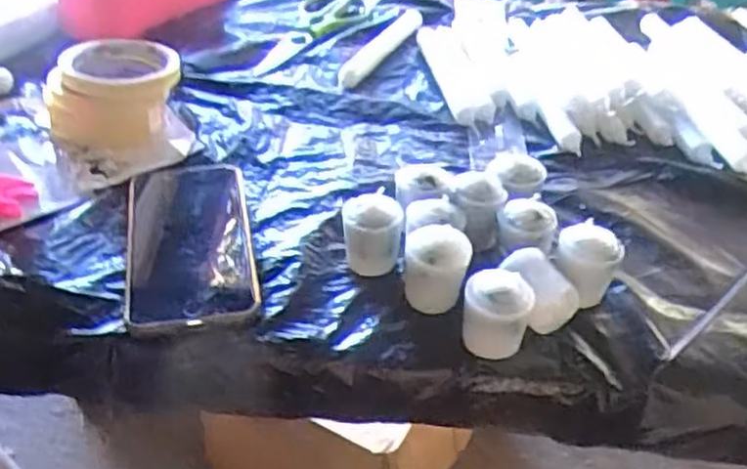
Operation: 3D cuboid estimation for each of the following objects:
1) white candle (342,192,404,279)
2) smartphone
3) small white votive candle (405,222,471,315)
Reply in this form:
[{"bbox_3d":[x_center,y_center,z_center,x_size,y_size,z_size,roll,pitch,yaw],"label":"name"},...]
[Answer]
[{"bbox_3d":[-0.001,0.002,0.479,0.036,0.047,0.030,5,39,4],"label":"white candle"},{"bbox_3d":[-0.123,0.003,0.494,0.080,0.009,0.154,-7,40,-11],"label":"smartphone"},{"bbox_3d":[0.039,0.023,0.461,0.038,0.047,0.036,6,39,6],"label":"small white votive candle"}]

